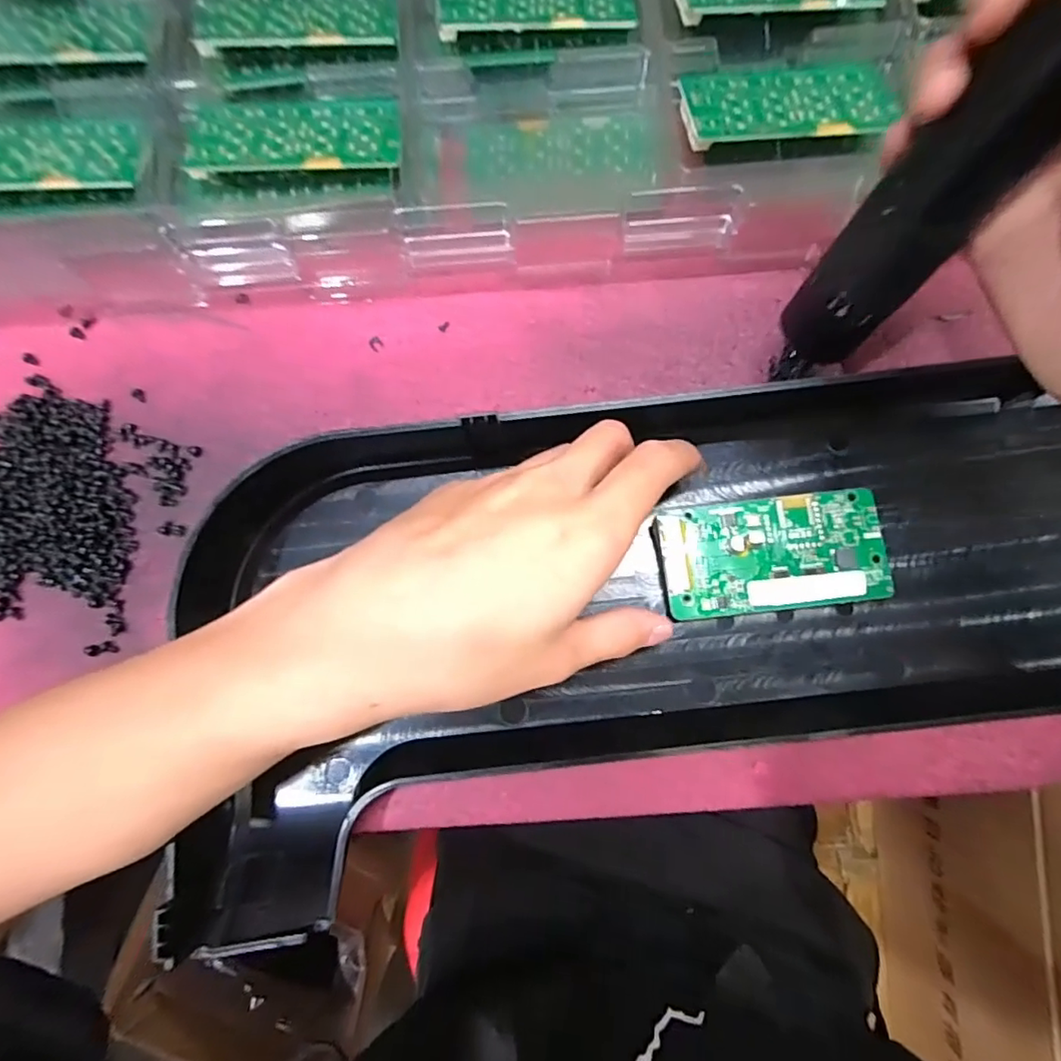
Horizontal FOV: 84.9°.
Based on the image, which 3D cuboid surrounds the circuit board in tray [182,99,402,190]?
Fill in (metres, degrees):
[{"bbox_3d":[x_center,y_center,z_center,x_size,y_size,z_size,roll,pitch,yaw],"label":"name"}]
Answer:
[{"bbox_3d":[-0.107,-0.181,0.269,0.094,0.012,0.049,1,70,-1],"label":"circuit board in tray"}]

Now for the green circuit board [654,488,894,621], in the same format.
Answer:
[{"bbox_3d":[0.104,0.010,0.250,0.095,0.007,0.047,-7,83,-2],"label":"green circuit board"}]

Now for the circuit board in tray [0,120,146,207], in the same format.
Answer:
[{"bbox_3d":[-0.222,-0.166,0.265,0.090,0.014,0.052,-5,67,-5],"label":"circuit board in tray"}]

